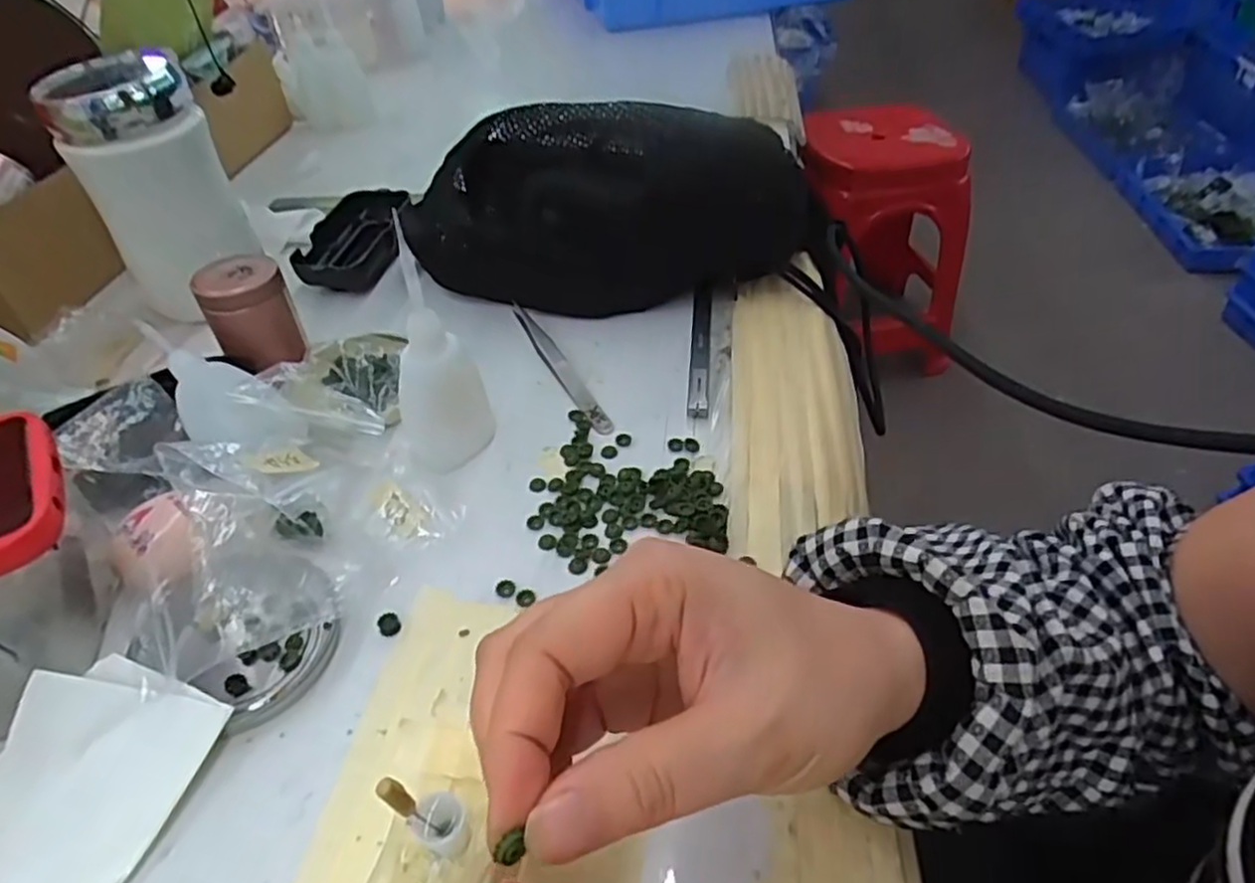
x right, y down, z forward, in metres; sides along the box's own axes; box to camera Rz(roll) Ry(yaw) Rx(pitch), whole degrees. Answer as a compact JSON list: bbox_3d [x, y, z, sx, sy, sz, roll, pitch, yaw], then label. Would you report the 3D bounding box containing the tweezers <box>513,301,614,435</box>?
[{"bbox_3d":[-0.041,-0.047,0.424,0.011,0.004,0.130,-21,47,-20],"label":"tweezers"}]

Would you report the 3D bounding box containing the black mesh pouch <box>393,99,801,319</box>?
[{"bbox_3d":[-0.014,-0.149,0.457,0.242,0.098,0.113,-8,45,-8],"label":"black mesh pouch"}]

